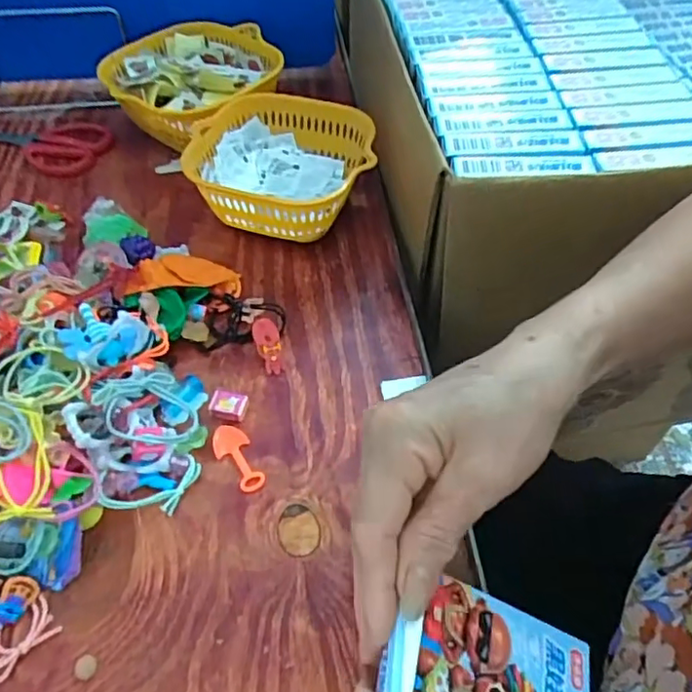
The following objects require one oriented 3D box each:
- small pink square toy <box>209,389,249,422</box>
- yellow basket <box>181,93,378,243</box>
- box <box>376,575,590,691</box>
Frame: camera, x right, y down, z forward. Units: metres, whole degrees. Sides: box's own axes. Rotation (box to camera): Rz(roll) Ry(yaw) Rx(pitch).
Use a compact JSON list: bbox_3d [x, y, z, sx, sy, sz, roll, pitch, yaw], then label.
[{"bbox_3d":[-0.076,0.039,0.388,0.022,0.010,0.016,11,53,9],"label":"small pink square toy"},{"bbox_3d":[-0.051,-0.140,0.495,0.147,0.064,0.134,11,53,8],"label":"yellow basket"},{"bbox_3d":[0.059,0.135,0.239,0.094,0.009,0.063,29,48,-15],"label":"box"}]

